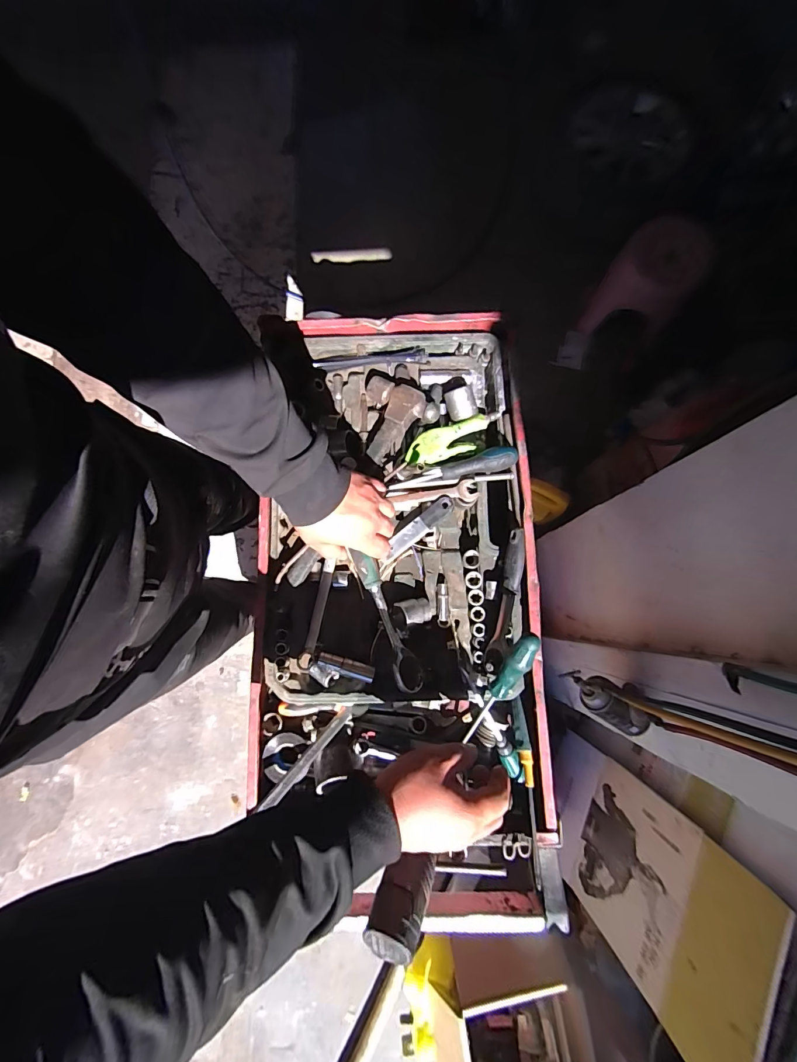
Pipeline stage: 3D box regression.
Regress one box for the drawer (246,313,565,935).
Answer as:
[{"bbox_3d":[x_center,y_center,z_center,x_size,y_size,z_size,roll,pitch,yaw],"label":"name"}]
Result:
[{"bbox_3d":[-0.002,0.073,0.566,0.369,0.103,0.777,-2,79,0],"label":"drawer"}]

